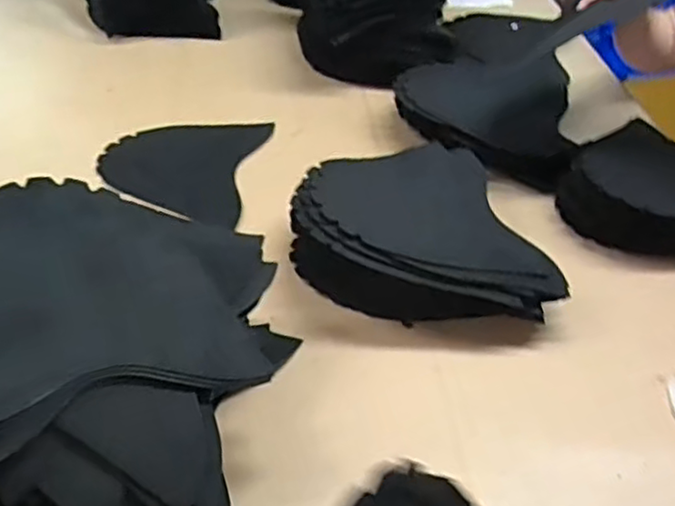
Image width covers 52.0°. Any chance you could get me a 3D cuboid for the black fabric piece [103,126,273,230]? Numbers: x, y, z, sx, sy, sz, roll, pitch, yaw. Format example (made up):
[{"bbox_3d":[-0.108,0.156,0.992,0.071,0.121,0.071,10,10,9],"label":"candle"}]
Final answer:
[{"bbox_3d":[-0.218,-0.124,0.959,0.208,0.006,0.249,7,40,3],"label":"black fabric piece"}]

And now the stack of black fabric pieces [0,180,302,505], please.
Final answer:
[{"bbox_3d":[-0.187,0.097,0.566,0.289,0.191,0.290,-9,44,-14],"label":"stack of black fabric pieces"}]

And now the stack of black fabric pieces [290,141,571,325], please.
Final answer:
[{"bbox_3d":[0.101,-0.041,0.812,0.296,0.098,0.251,5,44,0],"label":"stack of black fabric pieces"}]

